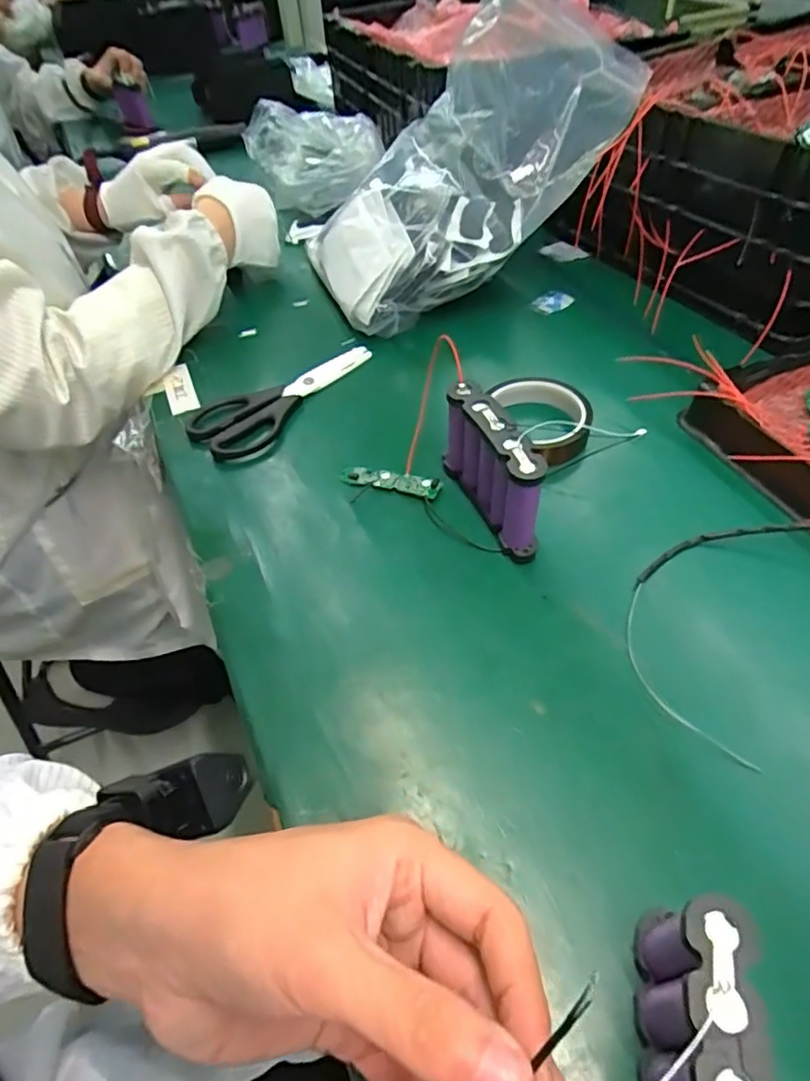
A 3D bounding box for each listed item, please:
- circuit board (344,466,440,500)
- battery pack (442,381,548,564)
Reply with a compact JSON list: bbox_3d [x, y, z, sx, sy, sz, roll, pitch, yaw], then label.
[{"bbox_3d":[-0.012,-0.047,0.471,0.079,0.005,0.019,12,51,14],"label":"circuit board"},{"bbox_3d":[0.062,-0.049,0.418,0.023,0.078,0.107,-21,51,-13],"label":"battery pack"}]

